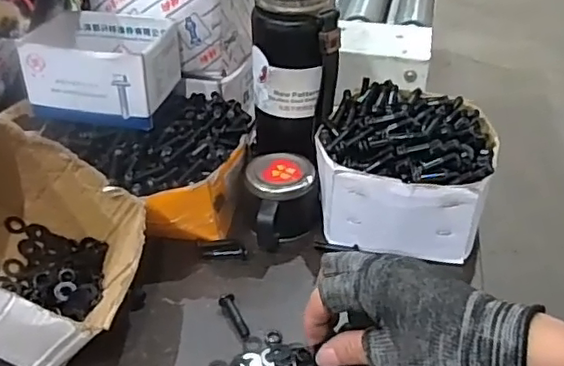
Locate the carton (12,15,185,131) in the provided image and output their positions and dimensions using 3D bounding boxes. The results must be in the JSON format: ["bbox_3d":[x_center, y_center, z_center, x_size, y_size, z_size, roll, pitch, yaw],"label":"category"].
[{"bbox_3d":[-0.162,-0.102,0.539,0.121,0.075,0.092,7,37,8],"label":"carton"}]

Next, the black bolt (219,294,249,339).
[{"bbox_3d":[-0.036,0.101,0.452,0.012,0.010,0.038,-17,40,-22],"label":"black bolt"}]

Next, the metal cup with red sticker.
[{"bbox_3d":[-0.001,0.019,0.521,0.064,0.056,0.074,-2,36,-3],"label":"metal cup with red sticker"}]

